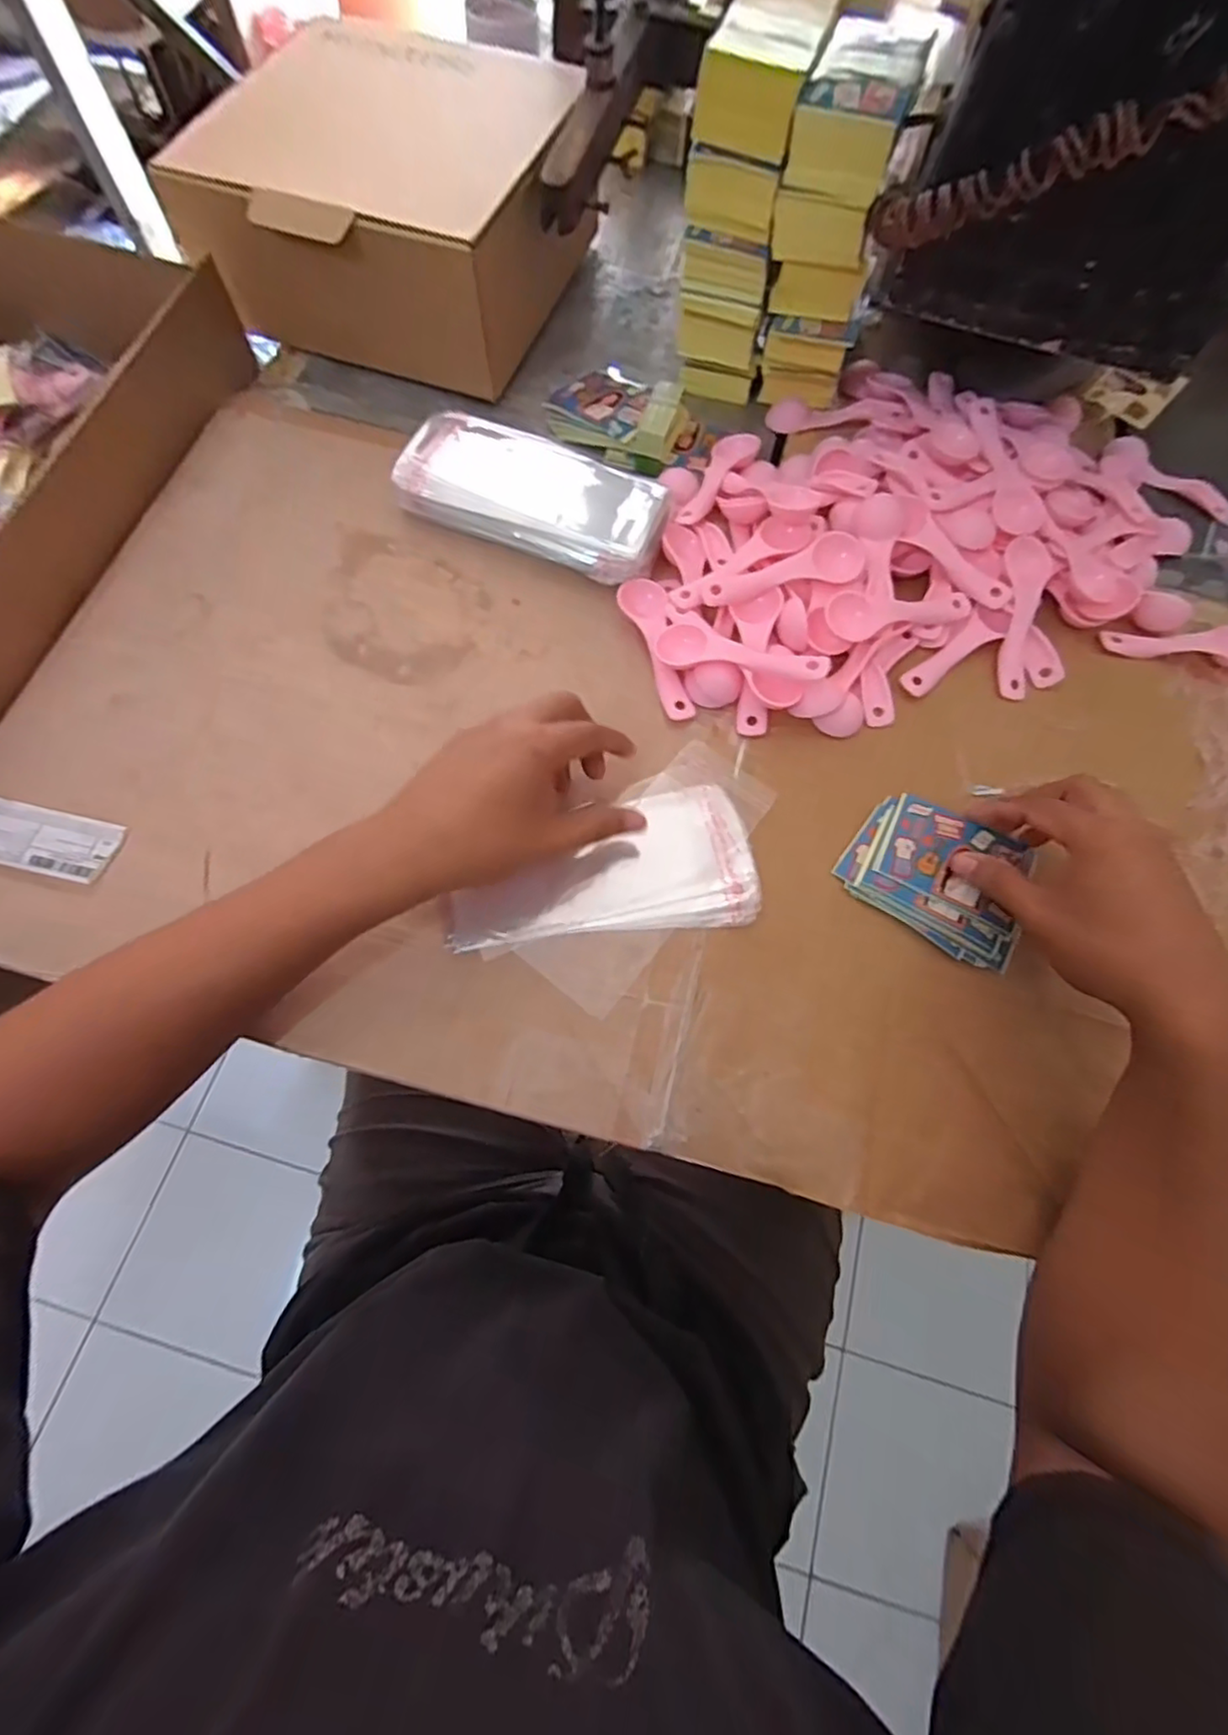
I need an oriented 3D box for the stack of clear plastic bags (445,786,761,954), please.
[{"bbox_3d":[-0.007,0.000,0.399,0.185,0.015,0.088,-6,70,-1],"label":"stack of clear plastic bags"}]

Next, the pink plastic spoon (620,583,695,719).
[{"bbox_3d":[0.029,-0.153,0.439,0.033,0.011,0.112,-11,75,-5],"label":"pink plastic spoon"}]

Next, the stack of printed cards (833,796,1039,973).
[{"bbox_3d":[0.203,0.004,0.399,0.111,0.011,0.087,22,75,4],"label":"stack of printed cards"}]

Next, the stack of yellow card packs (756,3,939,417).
[{"bbox_3d":[0.160,-0.460,0.464,0.078,0.182,0.106,20,72,4],"label":"stack of yellow card packs"}]

